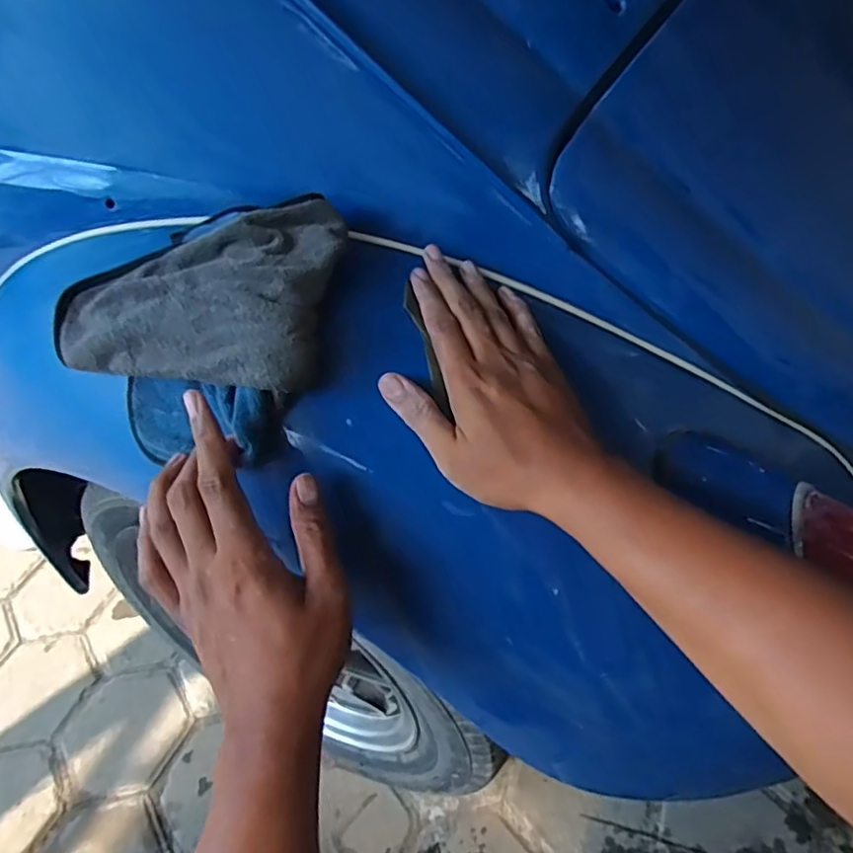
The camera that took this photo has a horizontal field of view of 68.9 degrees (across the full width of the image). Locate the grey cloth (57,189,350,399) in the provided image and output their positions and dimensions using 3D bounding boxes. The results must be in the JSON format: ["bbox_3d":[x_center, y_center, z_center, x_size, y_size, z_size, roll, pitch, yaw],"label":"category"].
[{"bbox_3d":[-0.177,-0.105,0.466,0.213,0.029,0.148,6,74,19],"label":"grey cloth"}]

